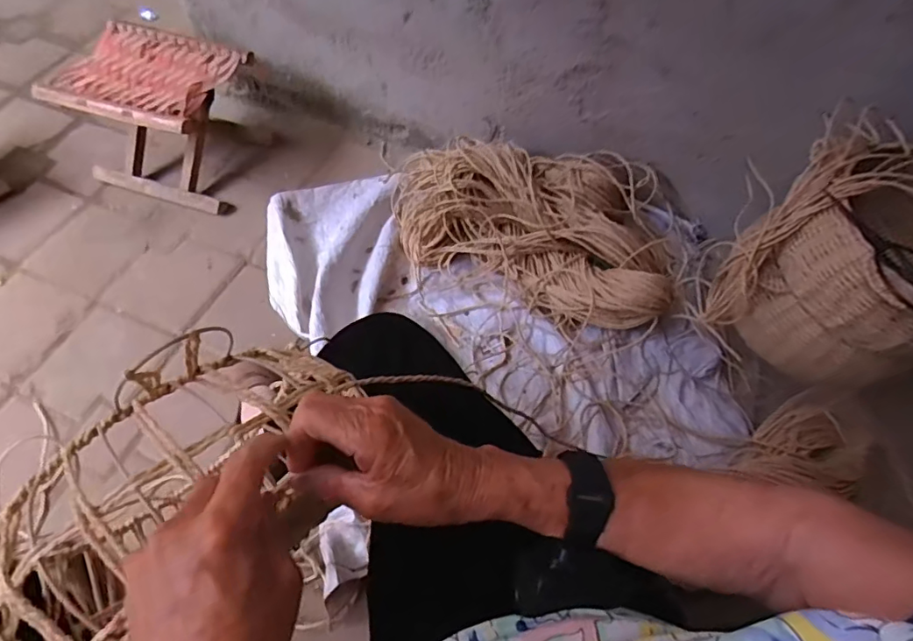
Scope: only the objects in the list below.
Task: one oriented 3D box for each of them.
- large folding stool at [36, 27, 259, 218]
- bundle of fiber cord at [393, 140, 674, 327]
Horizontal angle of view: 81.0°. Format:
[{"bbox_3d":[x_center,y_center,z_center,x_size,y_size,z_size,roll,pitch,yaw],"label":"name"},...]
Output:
[{"bbox_3d":[-0.615,-0.430,1.152,0.311,0.238,0.254,17,60,8],"label":"large folding stool"},{"bbox_3d":[0.146,-0.210,1.066,0.576,0.159,0.342,19,61,9],"label":"bundle of fiber cord"}]

